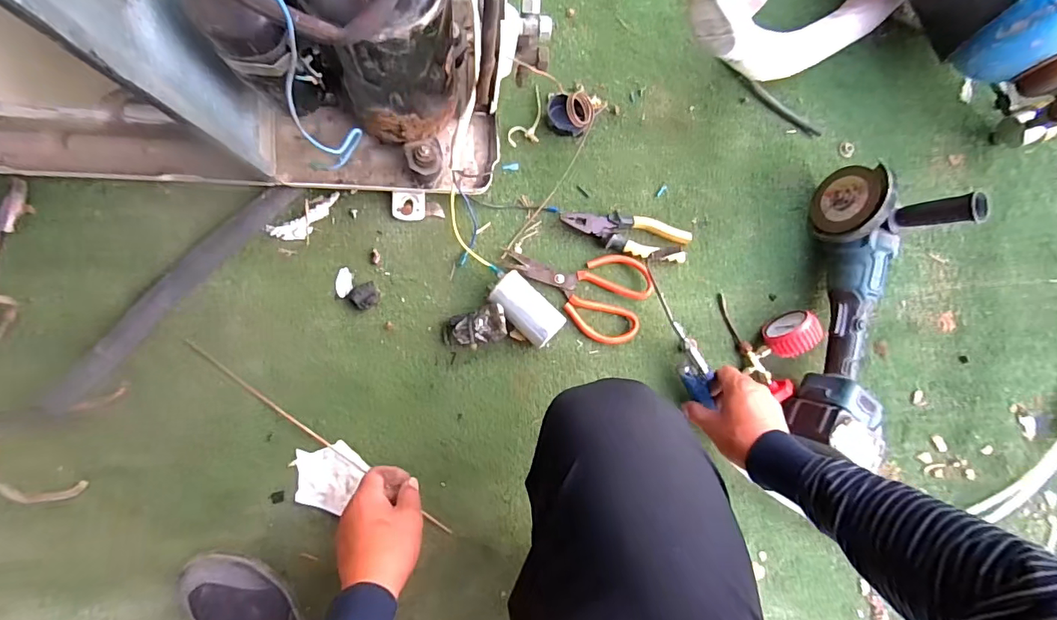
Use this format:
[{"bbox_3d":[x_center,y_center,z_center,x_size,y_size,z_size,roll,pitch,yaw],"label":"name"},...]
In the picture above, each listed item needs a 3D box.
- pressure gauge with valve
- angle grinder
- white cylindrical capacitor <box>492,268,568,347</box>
[{"bbox_3d":[0.312,0.047,0.646,0.123,0.055,0.111,12,87,-4],"label":"pressure gauge with valve"},{"bbox_3d":[0.423,0.004,0.610,0.117,0.141,0.368,9,88,-4],"label":"angle grinder"},{"bbox_3d":[-0.002,-0.001,0.602,0.091,0.042,0.050,44,85,-1],"label":"white cylindrical capacitor"}]

